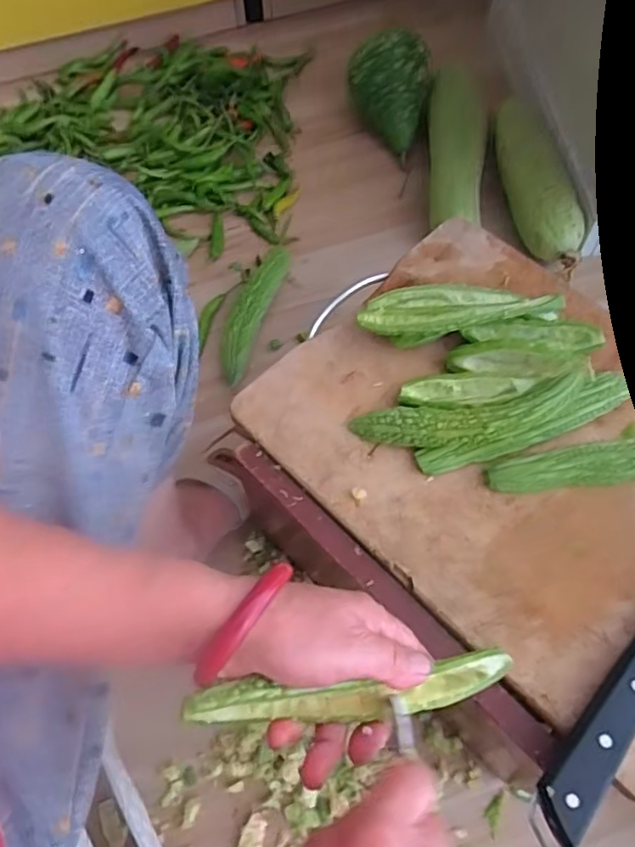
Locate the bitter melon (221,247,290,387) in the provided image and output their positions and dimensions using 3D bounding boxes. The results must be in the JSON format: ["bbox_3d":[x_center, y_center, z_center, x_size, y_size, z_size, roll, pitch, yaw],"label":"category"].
[{"bbox_3d":[-0.087,-0.158,0.824,0.051,0.041,0.225,15,64,10],"label":"bitter melon"}]

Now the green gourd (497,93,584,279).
[{"bbox_3d":[0.301,-0.355,0.857,0.073,0.070,0.304,-7,63,-1],"label":"green gourd"}]

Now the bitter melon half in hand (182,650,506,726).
[{"bbox_3d":[0.018,0.142,0.322,0.172,0.028,0.024,1,64,-16],"label":"bitter melon half in hand"}]

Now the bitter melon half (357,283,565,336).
[{"bbox_3d":[0.117,-0.089,0.513,0.157,0.040,0.049,4,65,5],"label":"bitter melon half"}]

